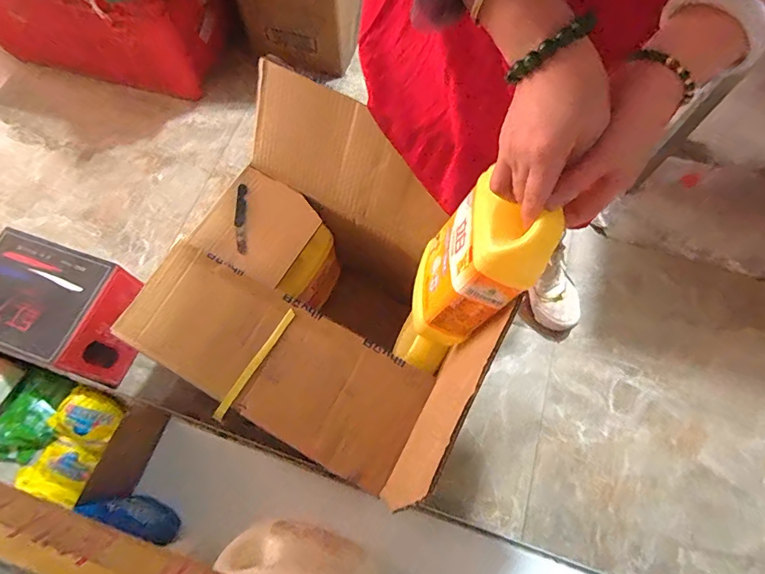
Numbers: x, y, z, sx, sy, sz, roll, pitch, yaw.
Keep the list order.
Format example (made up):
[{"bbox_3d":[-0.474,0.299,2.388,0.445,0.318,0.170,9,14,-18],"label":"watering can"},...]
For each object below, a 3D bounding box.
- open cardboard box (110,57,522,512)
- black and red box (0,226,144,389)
[{"bbox_3d":[-0.064,0.024,0.613,0.432,0.345,0.382,30,70,10],"label":"open cardboard box"},{"bbox_3d":[-0.540,0.038,0.727,0.225,0.172,0.172,19,69,6],"label":"black and red box"}]

